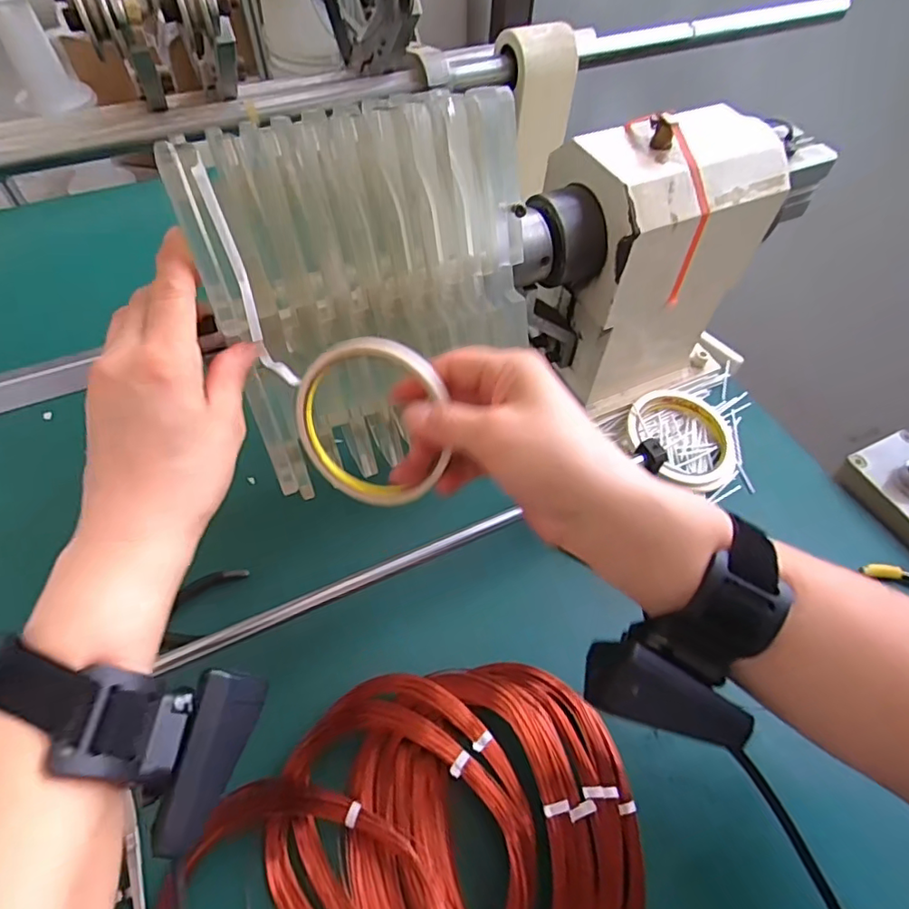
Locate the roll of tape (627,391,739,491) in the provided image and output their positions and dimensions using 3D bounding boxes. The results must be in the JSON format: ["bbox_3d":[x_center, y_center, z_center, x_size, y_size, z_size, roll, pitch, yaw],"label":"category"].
[{"bbox_3d":[0.195,-0.016,0.471,0.095,0.020,0.084,37,62,20],"label":"roll of tape"}]

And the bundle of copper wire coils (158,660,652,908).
[{"bbox_3d":[-0.026,0.215,0.304,0.258,0.024,0.169,-15,58,-12],"label":"bundle of copper wire coils"}]

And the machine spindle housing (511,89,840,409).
[{"bbox_3d":[0.158,-0.140,0.450,0.255,0.222,0.106,-15,58,-13],"label":"machine spindle housing"}]

